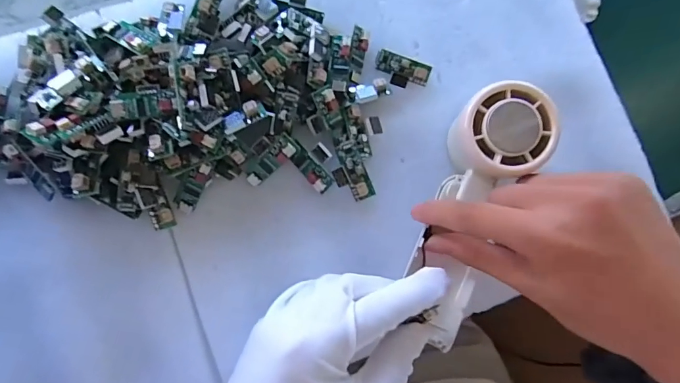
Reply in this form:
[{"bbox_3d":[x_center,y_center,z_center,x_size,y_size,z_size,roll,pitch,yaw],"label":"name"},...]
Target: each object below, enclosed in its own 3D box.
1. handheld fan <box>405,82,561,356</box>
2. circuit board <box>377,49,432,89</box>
[{"bbox_3d":[0.081,0.014,0.259,0.053,0.032,0.159,14,104,-7],"label":"handheld fan"},{"bbox_3d":[0.044,-0.082,0.293,0.037,0.014,0.024,15,80,-4],"label":"circuit board"}]

